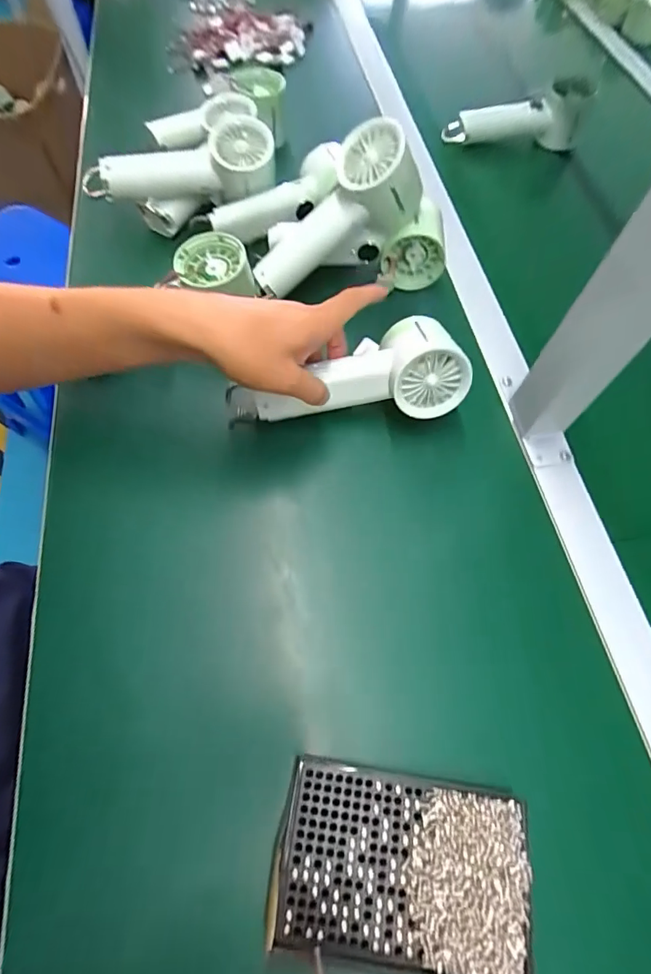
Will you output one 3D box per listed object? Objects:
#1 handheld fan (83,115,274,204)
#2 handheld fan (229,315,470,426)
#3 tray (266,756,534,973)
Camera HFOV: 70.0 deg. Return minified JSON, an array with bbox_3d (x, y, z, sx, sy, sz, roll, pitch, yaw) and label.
[{"bbox_3d":[-0.152,-0.341,0.499,0.199,0.058,0.084,0,62,11],"label":"handheld fan"},{"bbox_3d":[0.015,-0.094,0.395,0.197,0.063,0.067,-8,63,12],"label":"handheld fan"},{"bbox_3d":[0.043,0.213,0.260,0.137,0.015,0.088,9,63,1],"label":"tray"}]

